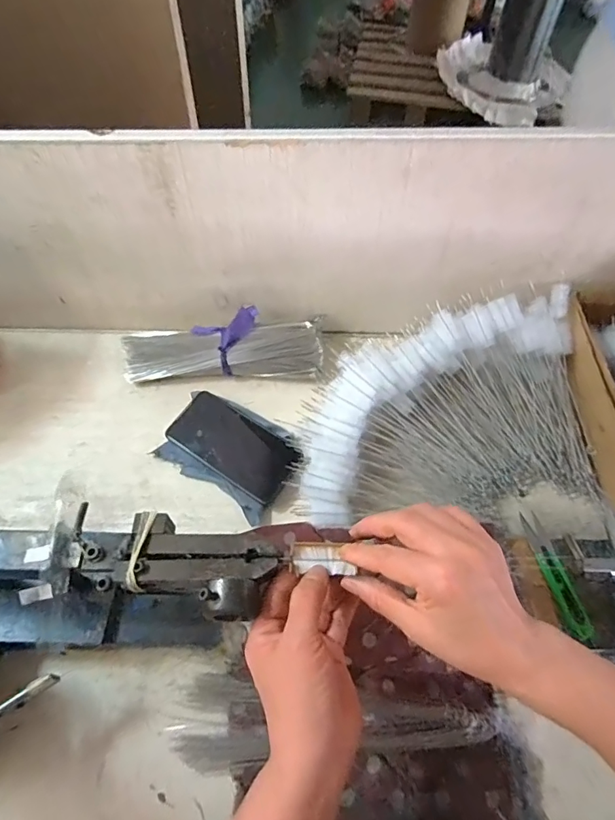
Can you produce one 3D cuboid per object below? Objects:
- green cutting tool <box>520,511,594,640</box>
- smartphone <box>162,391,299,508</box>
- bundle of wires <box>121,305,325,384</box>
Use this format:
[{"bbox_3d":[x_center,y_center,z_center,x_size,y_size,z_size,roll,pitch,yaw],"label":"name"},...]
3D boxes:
[{"bbox_3d":[0.235,0.153,0.441,0.023,0.005,0.115,-9,56,-7],"label":"green cutting tool"},{"bbox_3d":[-0.091,0.041,0.557,0.155,0.012,0.076,32,73,14],"label":"smartphone"},{"bbox_3d":[-0.109,-0.085,0.620,0.258,0.074,0.085,1,56,-1],"label":"bundle of wires"}]

